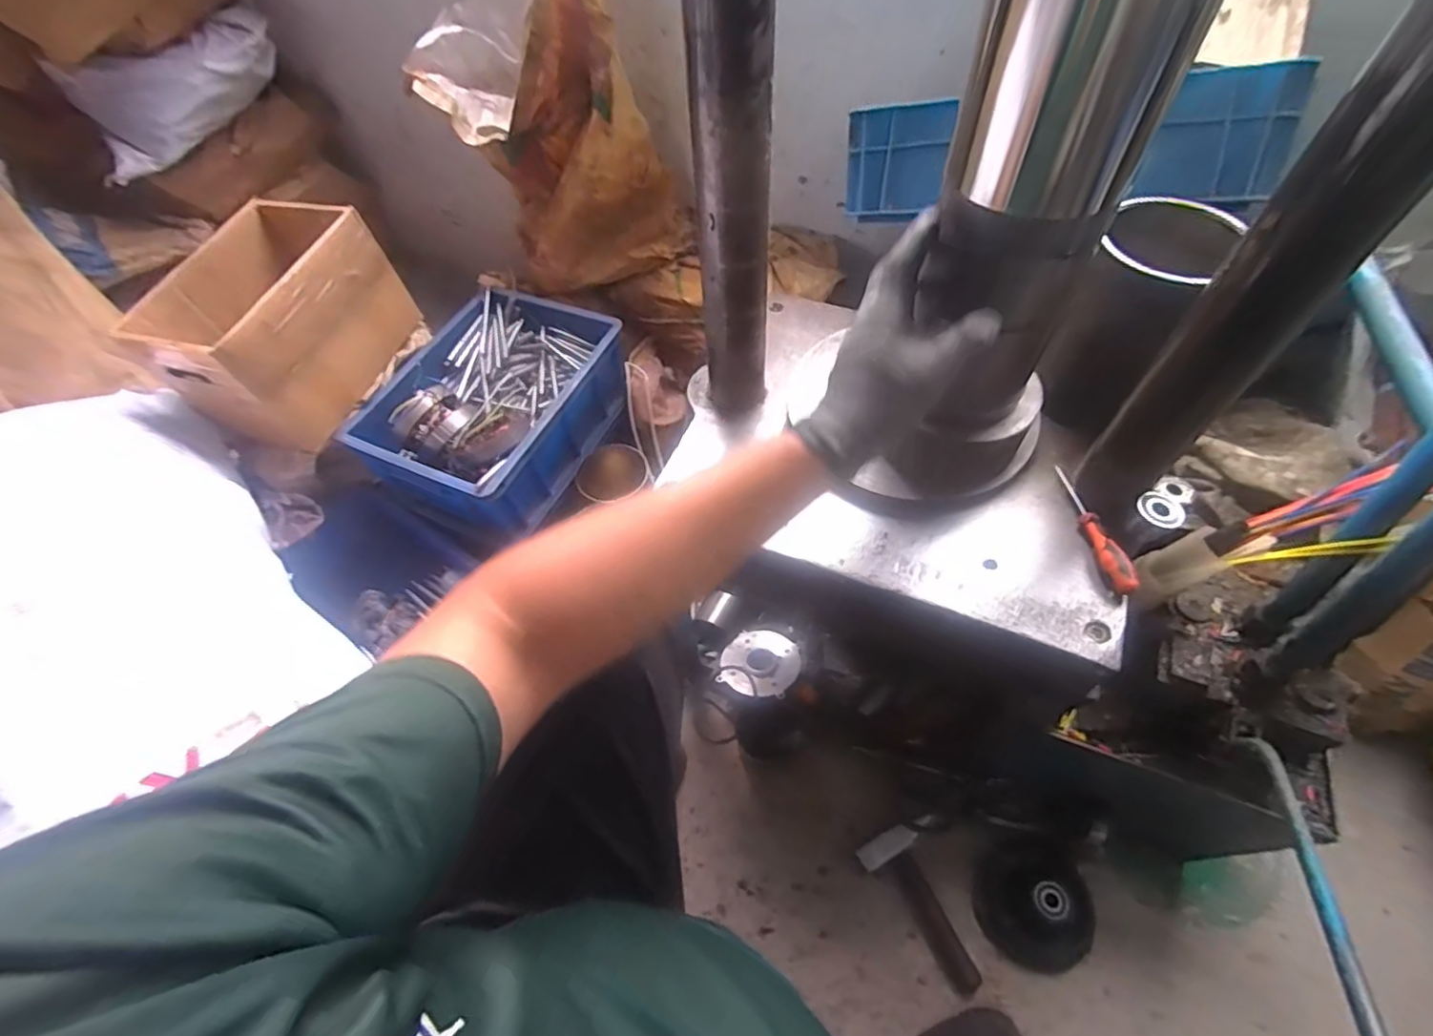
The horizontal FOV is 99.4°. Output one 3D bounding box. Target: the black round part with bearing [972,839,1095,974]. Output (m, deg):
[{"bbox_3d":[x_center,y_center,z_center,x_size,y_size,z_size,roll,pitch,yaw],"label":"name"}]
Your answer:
[{"bbox_3d":[0.407,0.491,0.772,0.137,0.061,0.133,-1,56,2],"label":"black round part with bearing"}]

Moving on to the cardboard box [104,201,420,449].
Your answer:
[{"bbox_3d":[-0.652,-0.302,0.925,0.213,0.193,0.335,14,58,12],"label":"cardboard box"}]

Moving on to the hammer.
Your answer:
[{"bbox_3d":[0.285,0.497,0.789,0.104,0.029,0.191,-28,59,-15],"label":"hammer"}]

